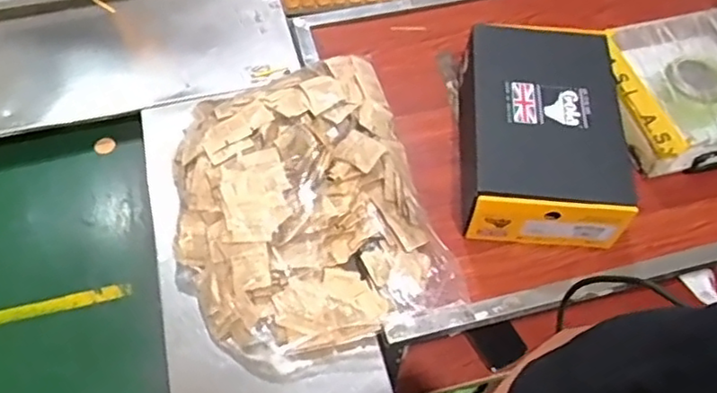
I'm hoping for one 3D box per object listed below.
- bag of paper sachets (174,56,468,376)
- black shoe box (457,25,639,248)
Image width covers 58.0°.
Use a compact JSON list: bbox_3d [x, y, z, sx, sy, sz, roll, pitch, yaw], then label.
[{"bbox_3d":[-0.088,0.006,0.892,0.334,0.118,0.410,-14,60,-10],"label":"bag of paper sachets"},{"bbox_3d":[0.266,-0.097,0.917,0.230,0.112,0.313,4,58,1],"label":"black shoe box"}]

